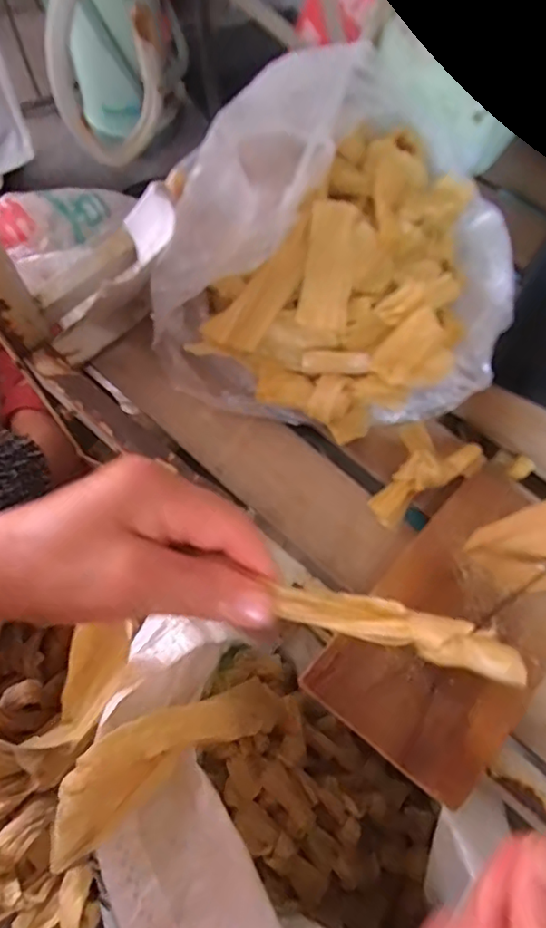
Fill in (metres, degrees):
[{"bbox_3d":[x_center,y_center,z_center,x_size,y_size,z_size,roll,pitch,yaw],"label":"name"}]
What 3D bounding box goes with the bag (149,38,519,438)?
[{"bbox_3d":[0.059,-0.163,0.389,0.215,0.112,0.272,19,66,6],"label":"bag"}]

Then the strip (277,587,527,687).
[{"bbox_3d":[0.056,0.069,0.232,0.110,0.011,0.020,17,66,-6],"label":"strip"}]

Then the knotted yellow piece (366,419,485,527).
[{"bbox_3d":[0.093,0.002,0.353,0.077,0.024,0.050,-39,73,-18],"label":"knotted yellow piece"}]

